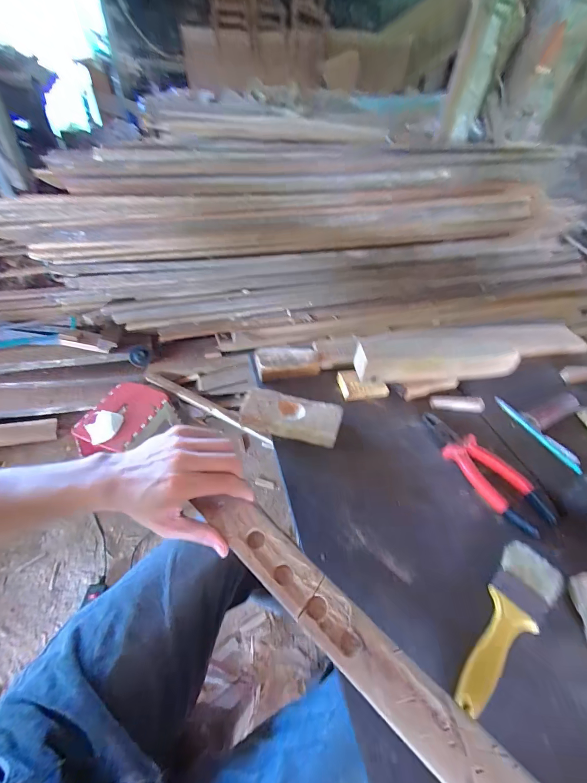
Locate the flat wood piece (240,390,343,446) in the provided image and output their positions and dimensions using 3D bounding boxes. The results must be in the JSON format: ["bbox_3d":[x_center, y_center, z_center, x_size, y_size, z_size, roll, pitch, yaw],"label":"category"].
[{"bbox_3d":[-0.003,0.034,0.463,0.134,0.028,0.061,12,46,6],"label":"flat wood piece"}]

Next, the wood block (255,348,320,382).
[{"bbox_3d":[-0.011,-0.048,0.545,0.101,0.030,0.051,-7,47,-12],"label":"wood block"}]

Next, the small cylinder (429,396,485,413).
[{"bbox_3d":[0.252,0.019,0.504,0.080,0.015,0.021,3,46,-2],"label":"small cylinder"}]

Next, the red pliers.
[{"bbox_3d":[0.240,0.093,0.426,0.055,0.020,0.186,-18,50,-21],"label":"red pliers"}]

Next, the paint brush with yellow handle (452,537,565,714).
[{"bbox_3d":[0.201,0.219,0.309,0.168,0.012,0.051,-33,57,-31],"label":"paint brush with yellow handle"}]

